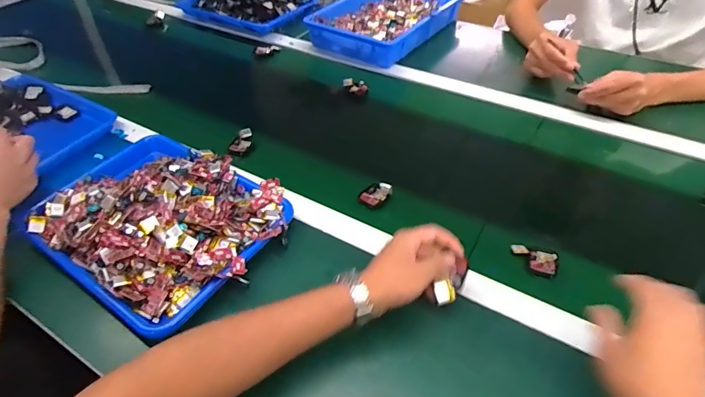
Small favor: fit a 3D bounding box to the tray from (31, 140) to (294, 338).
[{"bbox_3d":[-0.274,0.013,0.603,0.338,0.072,0.259,26,51,26],"label":"tray"}]

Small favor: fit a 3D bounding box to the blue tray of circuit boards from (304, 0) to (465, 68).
[{"bbox_3d":[0.087,-0.448,1.075,0.269,0.066,0.363,25,51,25],"label":"blue tray of circuit boards"}]

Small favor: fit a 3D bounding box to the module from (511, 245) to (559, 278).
[{"bbox_3d":[0.241,0.083,0.575,0.060,0.009,0.038,19,49,20],"label":"module"}]

